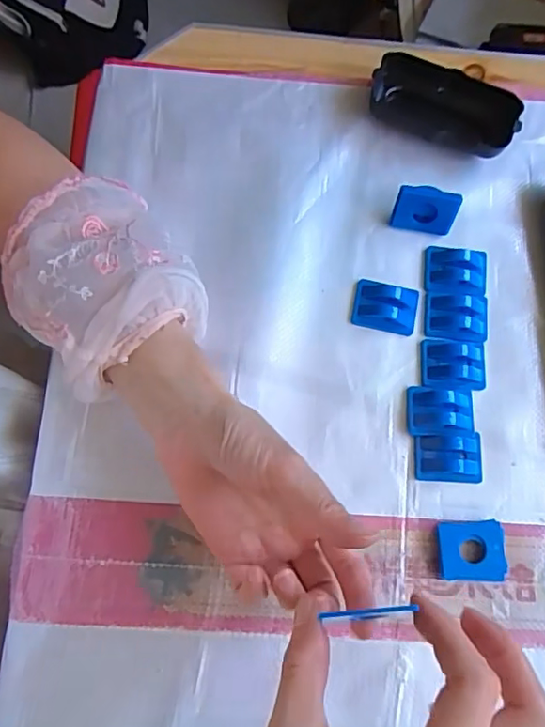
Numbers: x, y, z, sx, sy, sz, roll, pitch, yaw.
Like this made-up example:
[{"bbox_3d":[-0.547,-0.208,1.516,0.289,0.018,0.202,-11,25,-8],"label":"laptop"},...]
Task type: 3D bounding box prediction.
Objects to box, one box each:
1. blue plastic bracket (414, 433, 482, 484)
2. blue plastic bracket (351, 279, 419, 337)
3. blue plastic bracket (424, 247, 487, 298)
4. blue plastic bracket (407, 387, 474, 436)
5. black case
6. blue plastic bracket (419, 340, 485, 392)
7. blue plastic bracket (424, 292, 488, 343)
[{"bbox_3d":[0.119,0.063,0.372,0.045,0.017,0.031,3,77,-1],"label":"blue plastic bracket"},{"bbox_3d":[0.080,-0.041,0.389,0.043,0.015,0.033,13,77,1],"label":"blue plastic bracket"},{"bbox_3d":[0.131,-0.065,0.397,0.045,0.011,0.038,5,77,-1],"label":"blue plastic bracket"},{"bbox_3d":[0.115,0.033,0.378,0.044,0.017,0.032,2,77,-1],"label":"blue plastic bracket"},{"bbox_3d":[0.126,-0.189,0.418,0.107,0.023,0.053,19,77,3],"label":"black case"},{"bbox_3d":[0.125,0.000,0.382,0.044,0.012,0.033,4,77,-1],"label":"blue plastic bracket"},{"bbox_3d":[0.129,-0.032,0.390,0.044,0.012,0.034,4,77,-1],"label":"blue plastic bracket"}]

